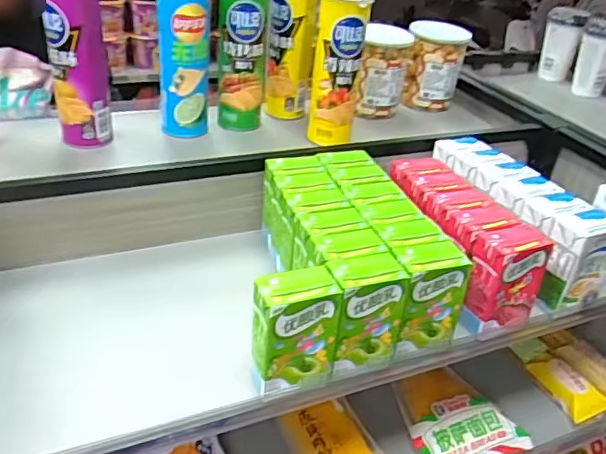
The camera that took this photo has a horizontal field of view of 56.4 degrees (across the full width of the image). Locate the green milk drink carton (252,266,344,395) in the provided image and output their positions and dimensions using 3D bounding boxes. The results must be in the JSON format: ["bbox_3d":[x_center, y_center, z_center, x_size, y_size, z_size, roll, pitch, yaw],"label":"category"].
[{"bbox_3d":[-0.009,0.090,0.483,0.075,0.099,0.040,-9,35,-23],"label":"green milk drink carton"}]

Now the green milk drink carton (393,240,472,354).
[{"bbox_3d":[0.114,0.068,0.537,0.063,0.098,0.040,-6,34,-18],"label":"green milk drink carton"}]

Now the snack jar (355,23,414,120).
[{"bbox_3d":[0.133,-0.258,0.942,0.074,0.131,0.102,9,32,5],"label":"snack jar"}]

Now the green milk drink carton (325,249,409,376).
[{"bbox_3d":[0.055,0.078,0.517,0.071,0.101,0.045,-7,34,-20],"label":"green milk drink carton"}]

